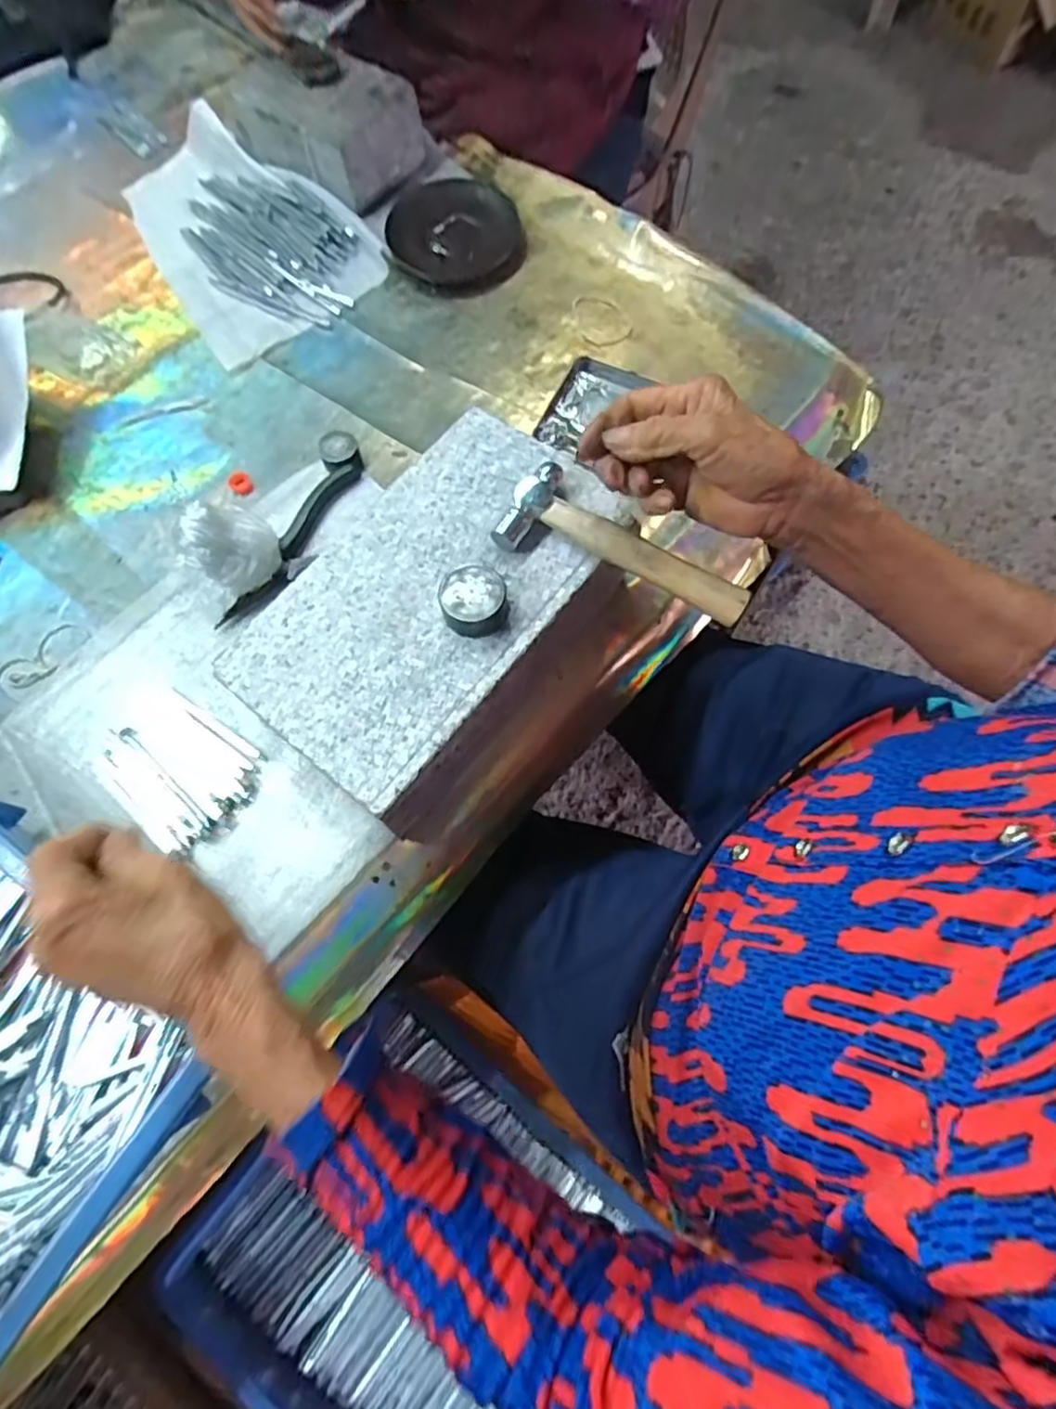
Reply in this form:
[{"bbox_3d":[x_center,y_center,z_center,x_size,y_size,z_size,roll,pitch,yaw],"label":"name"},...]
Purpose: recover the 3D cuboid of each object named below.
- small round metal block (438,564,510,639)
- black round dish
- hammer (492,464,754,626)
[{"bbox_3d":[-0.032,-0.060,0.378,0.037,0.022,0.035,-1,68,2],"label":"small round metal block"},{"bbox_3d":[-0.060,-0.426,0.588,0.118,0.025,0.108,-1,71,2],"label":"black round dish"},{"bbox_3d":[0.058,-0.092,0.384,0.149,0.015,0.057,27,71,13],"label":"hammer"}]

